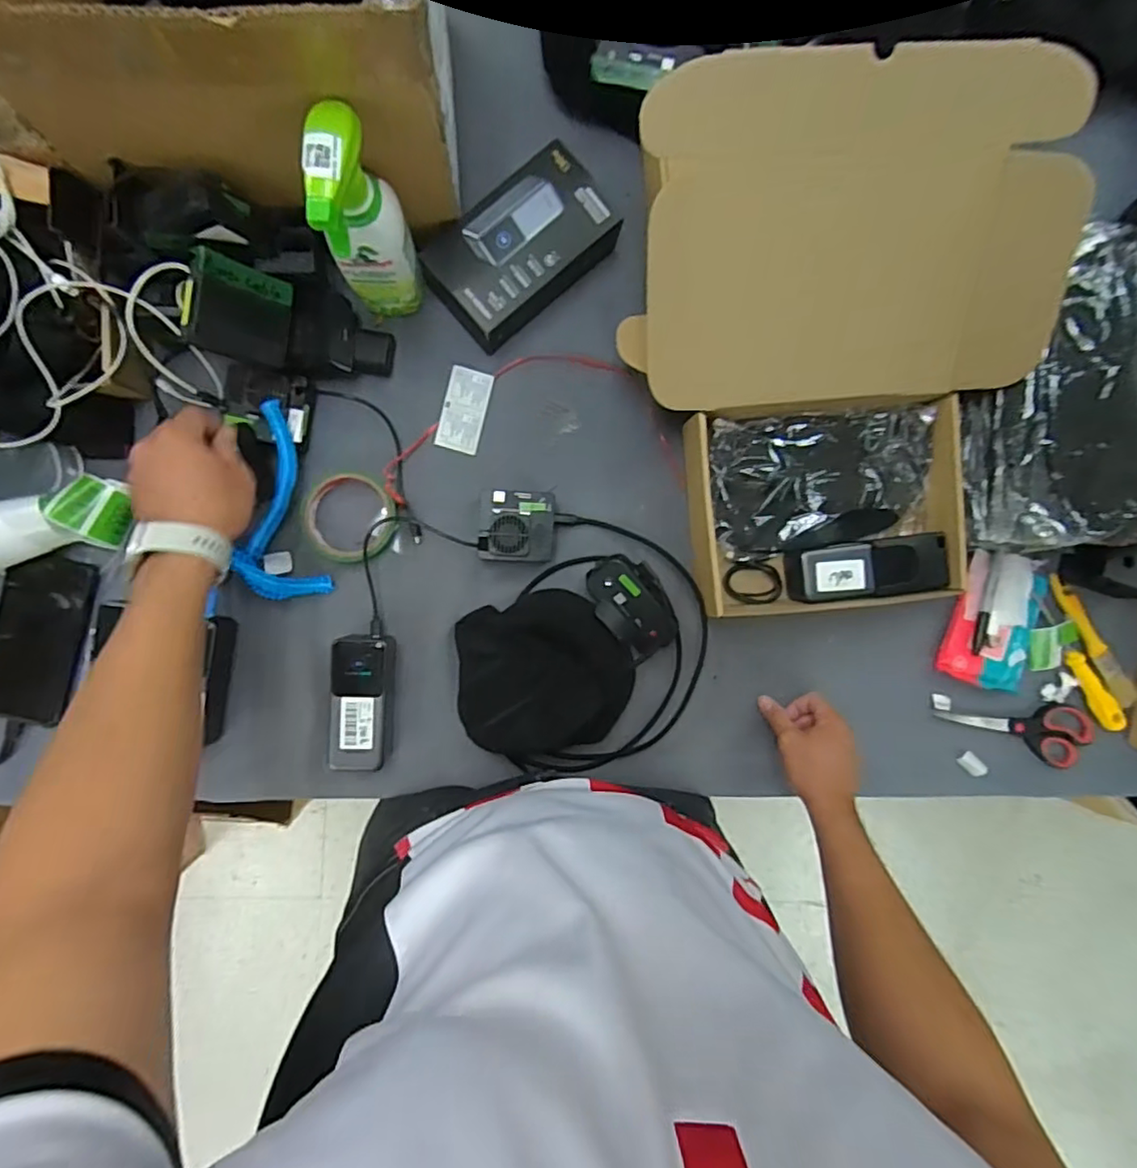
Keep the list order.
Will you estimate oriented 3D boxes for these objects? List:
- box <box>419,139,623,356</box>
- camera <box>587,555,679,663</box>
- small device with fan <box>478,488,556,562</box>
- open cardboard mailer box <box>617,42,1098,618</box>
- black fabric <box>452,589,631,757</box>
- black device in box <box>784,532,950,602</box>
[{"bbox_3d":[-0.049,-0.335,0.609,0.187,0.050,0.107,-40,93,-3],"label":"box"},{"bbox_3d":[0.066,0.021,0.636,0.070,0.038,0.107,-30,92,-3],"label":"camera"},{"bbox_3d":[-0.054,-0.059,0.622,0.079,0.040,0.072,2,90,-4],"label":"small device with fan"},{"bbox_3d":[0.244,-0.198,0.577,0.354,0.202,0.429,-1,90,-4],"label":"open cardboard mailer box"},{"bbox_3d":[-0.025,0.090,0.629,0.174,0.041,0.154,-13,91,-4],"label":"black fabric"},{"bbox_3d":[0.318,-0.018,0.645,0.157,0.045,0.063,-6,90,-4],"label":"black device in box"}]

